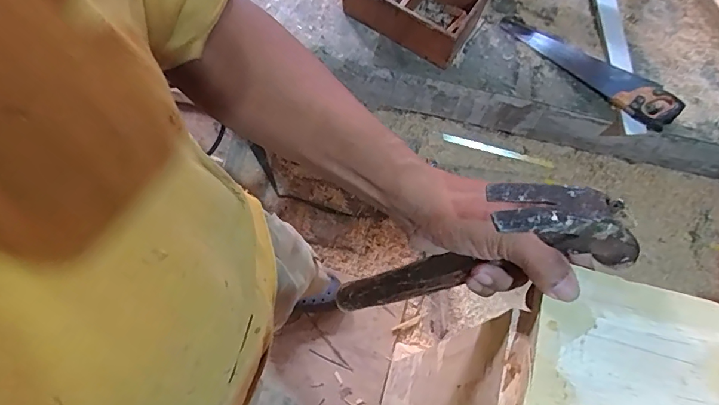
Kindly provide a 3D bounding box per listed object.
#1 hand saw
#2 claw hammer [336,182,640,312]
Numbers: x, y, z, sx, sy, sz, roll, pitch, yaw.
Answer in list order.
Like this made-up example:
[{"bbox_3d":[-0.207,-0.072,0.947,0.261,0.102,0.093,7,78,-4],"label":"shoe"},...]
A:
[{"bbox_3d":[0.584,-0.350,1.172,0.481,0.046,0.096,36,73,10],"label":"hand saw"},{"bbox_3d":[0.078,0.049,0.340,0.117,0.226,0.054,-1,67,-40],"label":"claw hammer"}]

